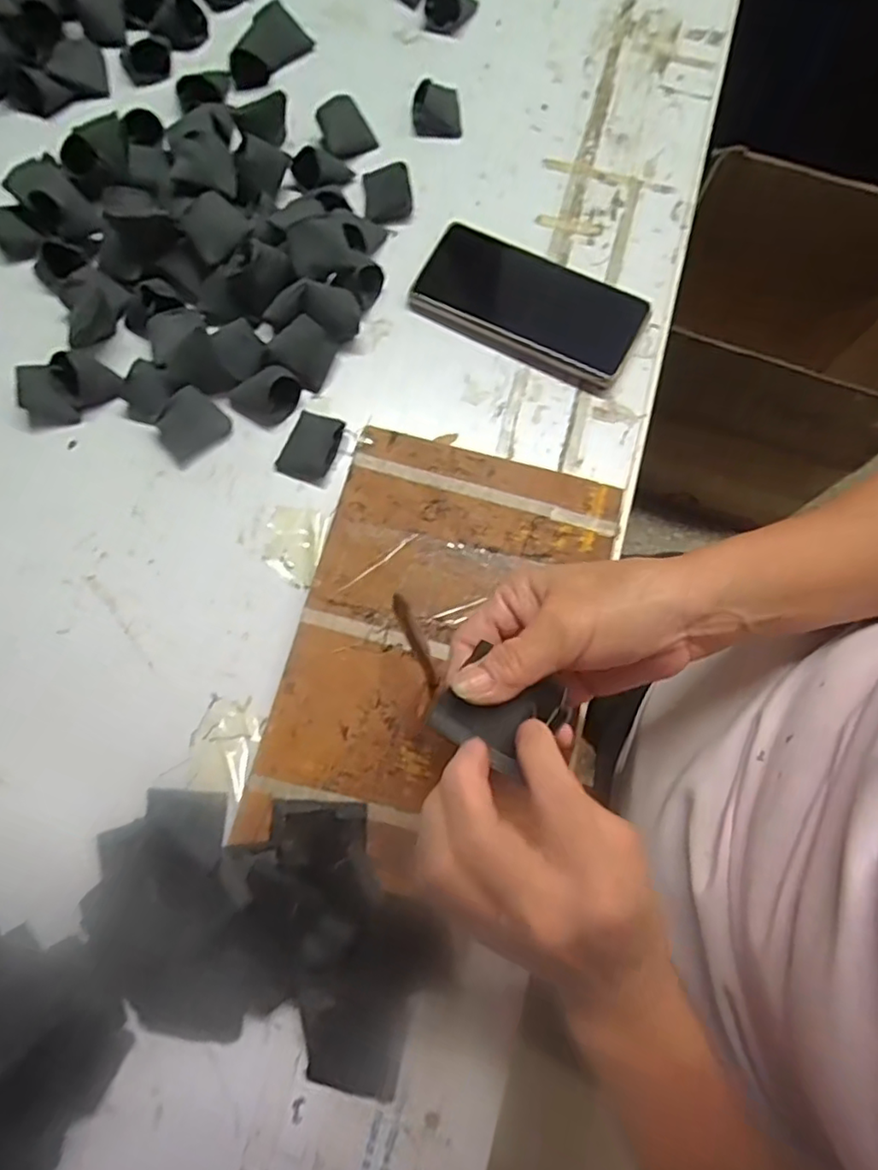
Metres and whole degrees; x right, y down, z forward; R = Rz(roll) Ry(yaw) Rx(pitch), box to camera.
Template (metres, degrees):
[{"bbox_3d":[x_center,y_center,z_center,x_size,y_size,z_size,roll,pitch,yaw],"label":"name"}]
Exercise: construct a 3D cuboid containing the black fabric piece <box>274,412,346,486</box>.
[{"bbox_3d":[-0.086,-0.093,0.420,0.033,0.005,0.047,23,85,10],"label":"black fabric piece"}]

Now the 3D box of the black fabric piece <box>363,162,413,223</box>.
[{"bbox_3d":[-0.039,-0.296,0.471,0.035,0.013,0.039,-7,103,5],"label":"black fabric piece"}]

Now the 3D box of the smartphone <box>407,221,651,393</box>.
[{"bbox_3d":[0.063,-0.202,0.445,0.159,0.014,0.079,27,77,6],"label":"smartphone"}]

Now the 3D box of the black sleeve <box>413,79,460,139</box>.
[{"bbox_3d":[-0.002,-0.375,0.487,0.037,0.017,0.038,-5,76,-2],"label":"black sleeve"}]

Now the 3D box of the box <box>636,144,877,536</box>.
[{"bbox_3d":[0.519,-0.347,1.019,0.367,0.438,0.342,19,76,4],"label":"box"}]

